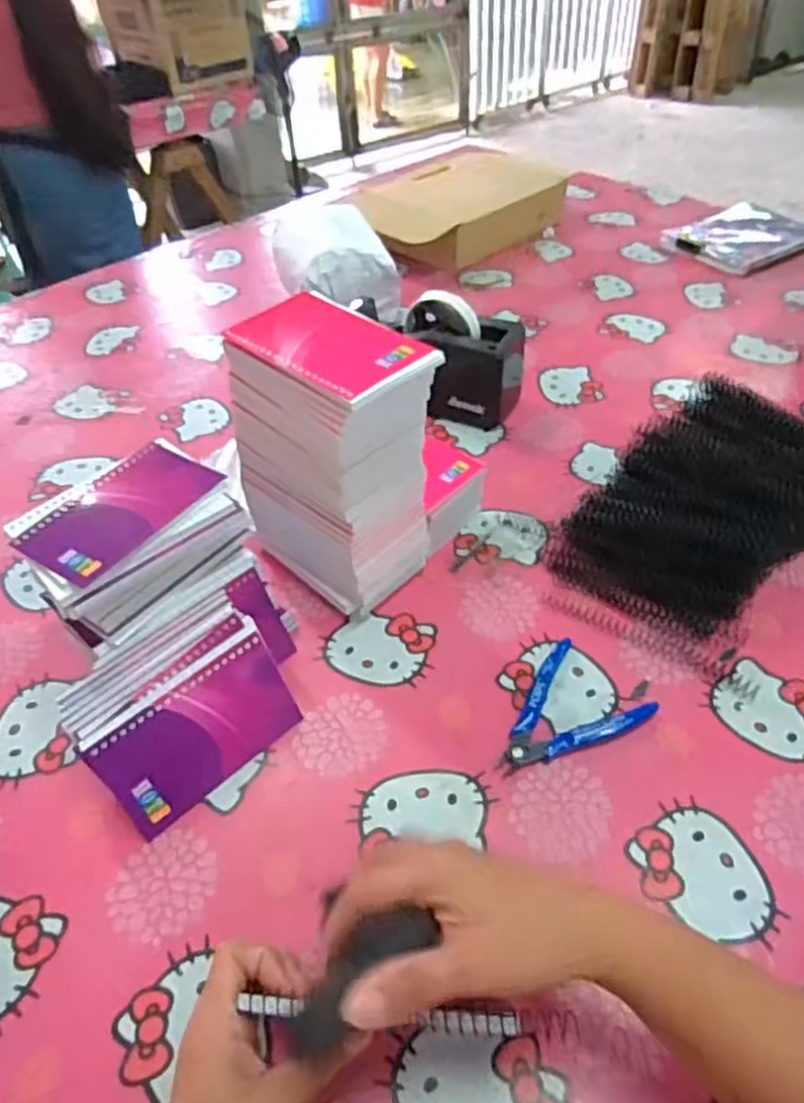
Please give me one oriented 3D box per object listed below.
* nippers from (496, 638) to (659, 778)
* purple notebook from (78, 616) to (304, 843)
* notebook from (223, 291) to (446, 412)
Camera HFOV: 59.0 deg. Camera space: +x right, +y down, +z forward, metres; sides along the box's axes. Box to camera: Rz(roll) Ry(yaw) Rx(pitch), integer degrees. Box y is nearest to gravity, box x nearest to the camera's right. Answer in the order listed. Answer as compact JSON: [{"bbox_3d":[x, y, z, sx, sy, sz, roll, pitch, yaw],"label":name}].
[{"bbox_3d":[0.115,0.119,0.508,0.115,0.013,0.084,-35,52,-28],"label":"nippers"},{"bbox_3d":[-0.135,0.119,0.479,0.130,0.083,0.006,-37,24,-28],"label":"purple notebook"},{"bbox_3d":[-0.049,-0.139,0.479,0.128,0.009,0.082,34,56,28],"label":"notebook"}]

